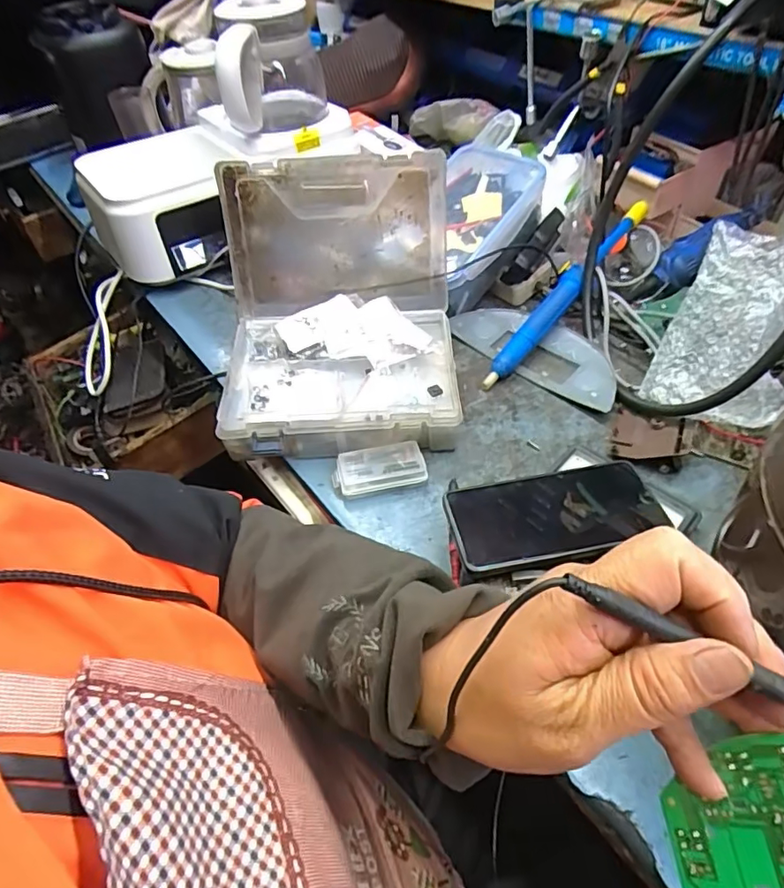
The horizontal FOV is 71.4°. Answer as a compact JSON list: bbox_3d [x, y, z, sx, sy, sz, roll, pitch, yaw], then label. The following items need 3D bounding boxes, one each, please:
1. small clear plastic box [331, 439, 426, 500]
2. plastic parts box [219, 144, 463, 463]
[{"bbox_3d":[-0.012,0.025,0.518,0.085,0.022,0.042,-9,49,-4],"label":"small clear plastic box"},{"bbox_3d":[-0.054,-0.141,0.543,0.227,0.170,0.239,-5,49,-1],"label":"plastic parts box"}]

